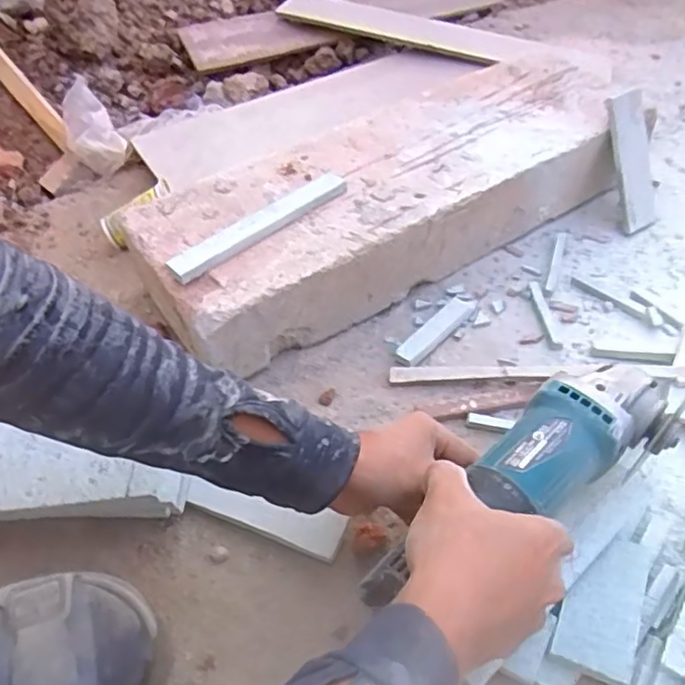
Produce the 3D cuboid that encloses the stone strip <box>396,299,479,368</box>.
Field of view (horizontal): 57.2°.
[{"bbox_3d":[0.095,-0.014,0.635,0.027,0.011,0.116,33,56,26],"label":"stone strip"}]

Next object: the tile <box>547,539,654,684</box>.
[{"bbox_3d":[0.180,0.177,0.432,0.048,0.011,0.099,17,52,22],"label":"tile"}]

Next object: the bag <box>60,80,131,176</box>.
[{"bbox_3d":[-0.354,-0.301,0.874,0.069,0.030,0.140,-23,79,-18],"label":"bag"}]

